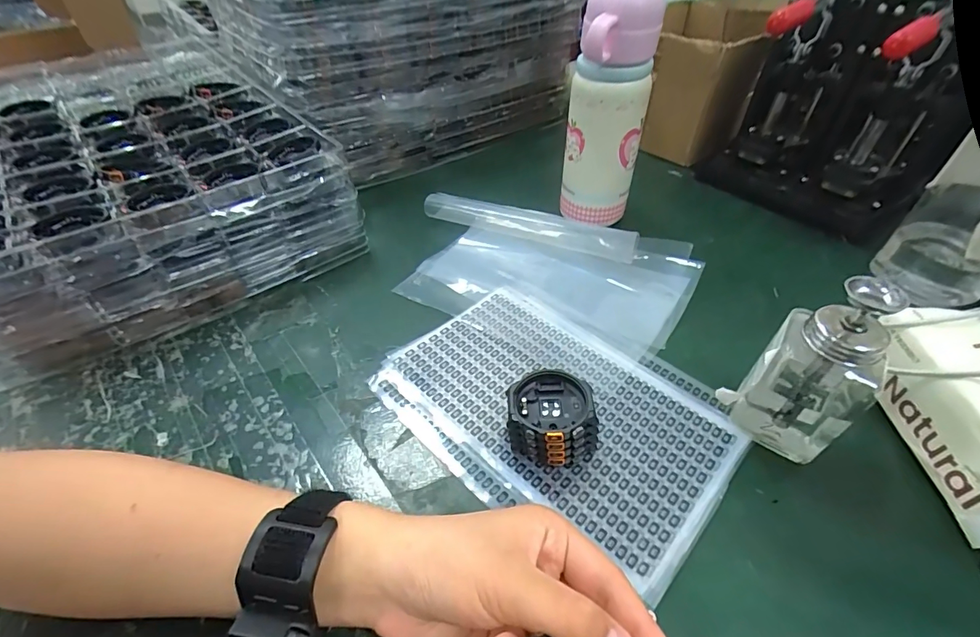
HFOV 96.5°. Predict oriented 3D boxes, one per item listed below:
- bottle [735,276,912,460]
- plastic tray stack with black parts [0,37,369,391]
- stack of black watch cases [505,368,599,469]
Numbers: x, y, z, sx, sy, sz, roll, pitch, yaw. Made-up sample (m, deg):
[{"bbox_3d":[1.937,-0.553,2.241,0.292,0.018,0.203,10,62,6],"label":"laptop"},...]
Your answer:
[{"bbox_3d":[0.197,0.034,0.265,0.053,0.118,0.060,-29,51,-27],"label":"bottle"},{"bbox_3d":[-0.381,-0.163,0.474,0.301,0.103,0.457,-30,52,-28],"label":"plastic tray stack with black parts"},{"bbox_3d":[0.039,0.064,0.281,0.055,0.040,0.050,1,44,1],"label":"stack of black watch cases"}]

